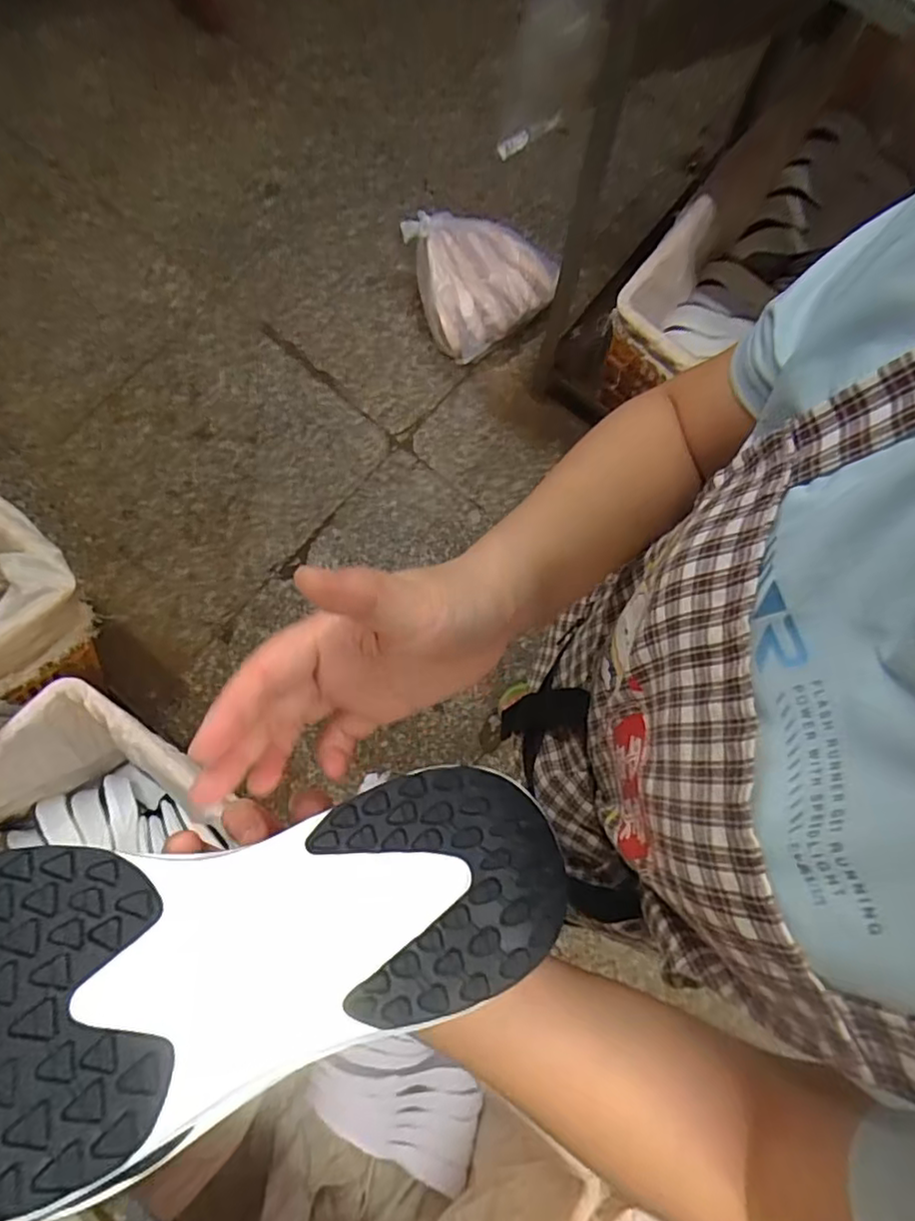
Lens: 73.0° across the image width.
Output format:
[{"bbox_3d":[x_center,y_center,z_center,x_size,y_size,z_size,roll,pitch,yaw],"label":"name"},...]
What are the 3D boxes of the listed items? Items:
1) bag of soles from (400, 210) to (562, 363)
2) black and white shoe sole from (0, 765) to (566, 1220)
[{"bbox_3d":[0.085,-0.809,1.471,0.342,0.220,0.298,-20,77,-6],"label":"bag of soles"},{"bbox_3d":[-0.094,0.133,0.232,0.271,0.034,0.100,-12,61,-13],"label":"black and white shoe sole"}]

